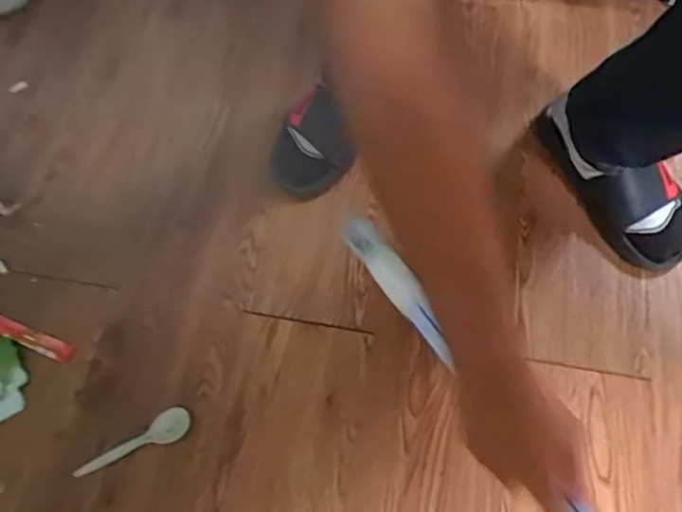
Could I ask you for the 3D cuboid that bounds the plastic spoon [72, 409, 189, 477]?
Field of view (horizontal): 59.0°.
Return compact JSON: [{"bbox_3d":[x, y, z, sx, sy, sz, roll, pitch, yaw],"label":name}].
[{"bbox_3d":[-0.241,0.223,0.701,0.140,0.020,0.034,-30,66,-13],"label":"plastic spoon"}]

